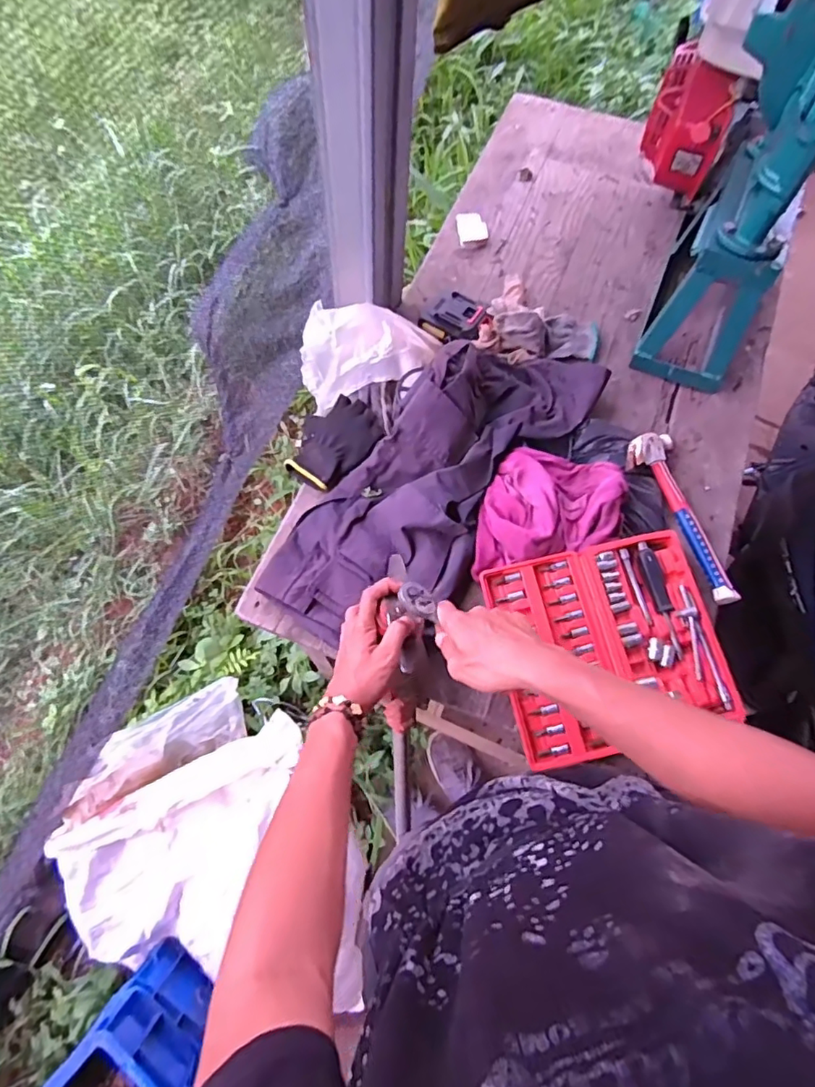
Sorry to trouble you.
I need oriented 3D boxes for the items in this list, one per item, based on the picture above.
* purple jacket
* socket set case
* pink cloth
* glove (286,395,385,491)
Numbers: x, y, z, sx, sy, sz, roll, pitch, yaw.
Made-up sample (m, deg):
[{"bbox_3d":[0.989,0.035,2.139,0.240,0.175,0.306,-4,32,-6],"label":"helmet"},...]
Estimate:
[{"bbox_3d":[0.052,-0.096,0.722,0.227,0.089,0.543,39,75,10],"label":"purple jacket"},{"bbox_3d":[0.242,0.120,0.657,0.253,0.030,0.234,-11,73,-5],"label":"socket set case"},{"bbox_3d":[0.180,-0.057,0.709,0.212,0.053,0.148,-12,73,-6],"label":"pink cloth"},{"bbox_3d":[-0.110,-0.147,0.786,0.144,0.039,0.113,-38,78,-13],"label":"glove"}]

